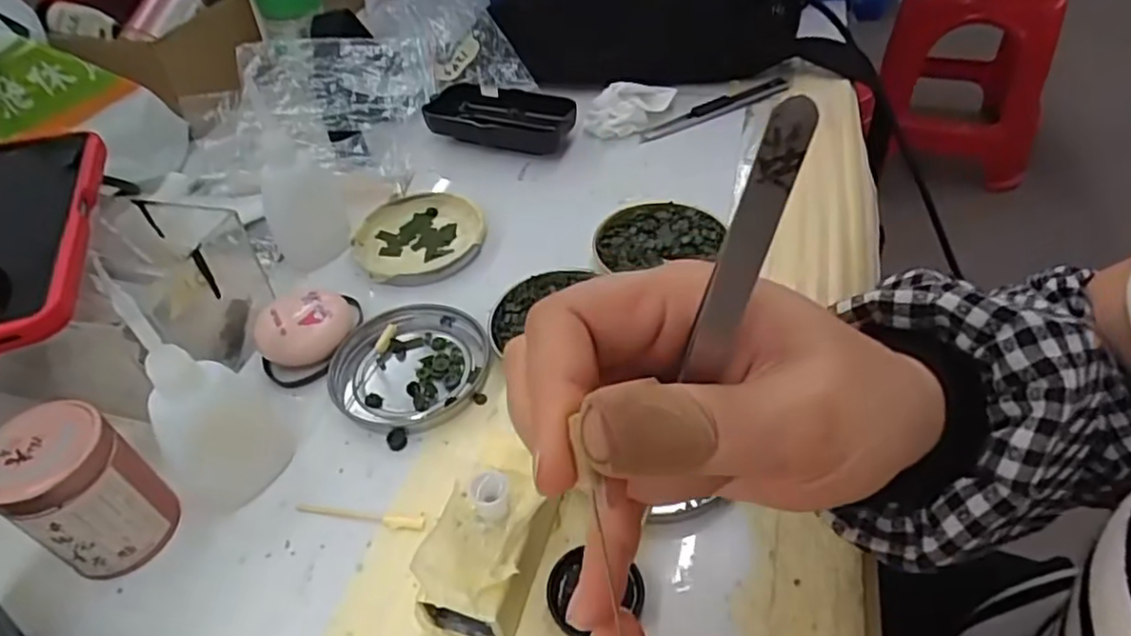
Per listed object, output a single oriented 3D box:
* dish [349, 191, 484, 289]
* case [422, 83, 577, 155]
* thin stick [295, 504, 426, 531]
[{"bbox_3d":[-0.091,-0.050,0.422,0.078,0.013,0.078,-3,46,3],"label":"dish"},{"bbox_3d":[-0.049,-0.145,0.495,0.112,0.022,0.052,16,49,20],"label":"case"},{"bbox_3d":[-0.089,0.085,0.290,0.060,0.004,0.007,5,46,10],"label":"thin stick"}]

